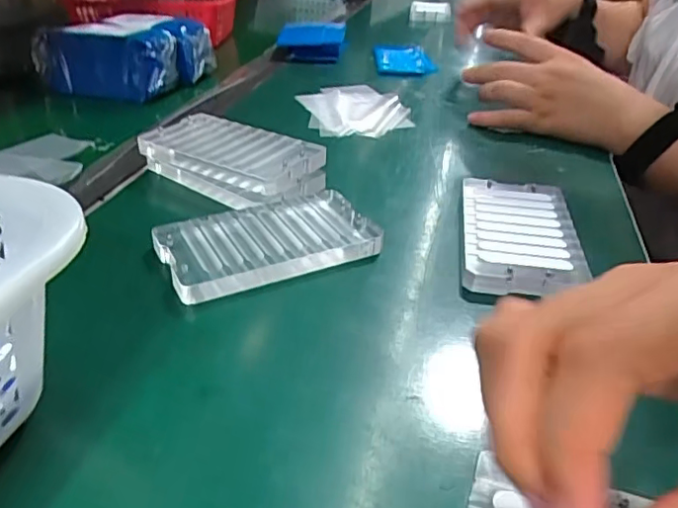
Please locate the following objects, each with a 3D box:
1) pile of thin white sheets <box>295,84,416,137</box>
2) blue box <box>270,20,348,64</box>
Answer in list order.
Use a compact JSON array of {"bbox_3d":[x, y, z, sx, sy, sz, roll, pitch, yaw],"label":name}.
[{"bbox_3d":[0.016,-0.141,0.550,0.094,0.007,0.139,-6,34,-11],"label":"pile of thin white sheets"},{"bbox_3d":[-0.037,-0.284,0.765,0.089,0.020,0.155,1,33,-1],"label":"blue box"}]

